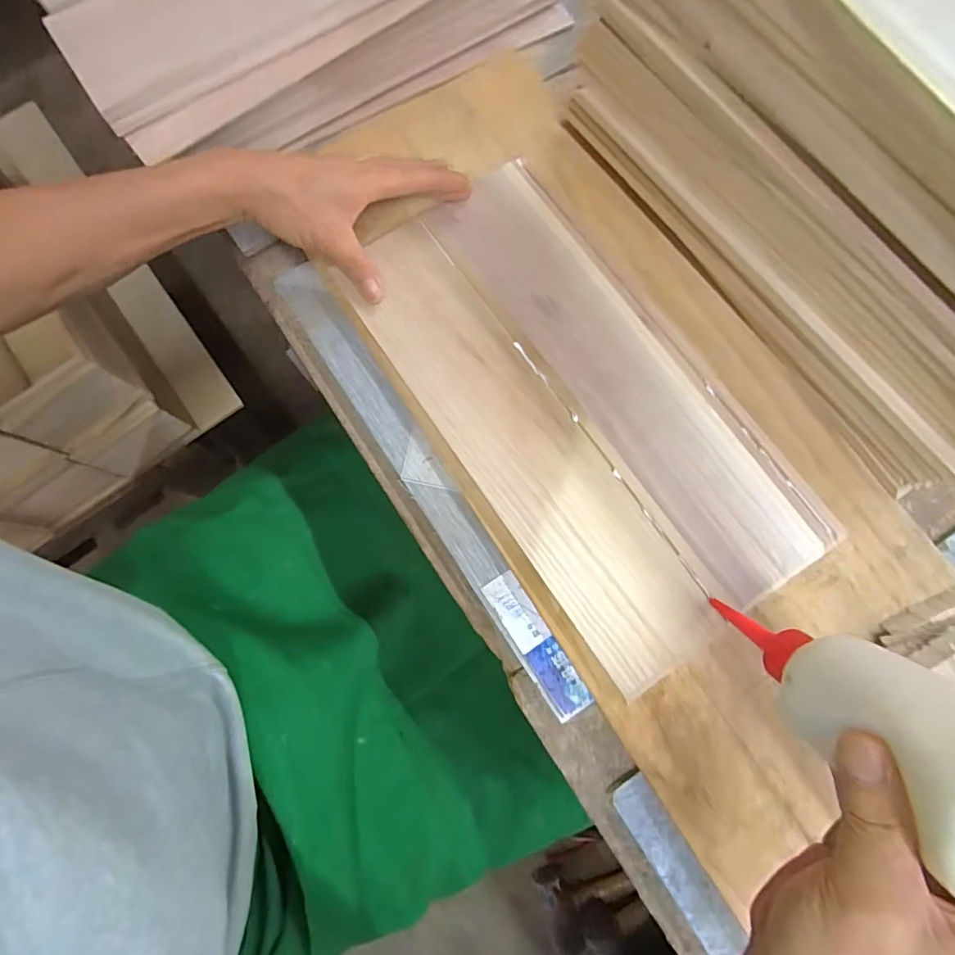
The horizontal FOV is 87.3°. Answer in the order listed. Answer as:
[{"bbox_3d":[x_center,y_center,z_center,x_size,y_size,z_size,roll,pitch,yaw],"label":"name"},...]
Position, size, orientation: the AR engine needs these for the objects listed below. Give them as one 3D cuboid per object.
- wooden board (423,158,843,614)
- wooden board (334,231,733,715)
[{"bbox_3d":[0.103,-0.080,0.370,0.098,0.010,0.369,-34,80,-9],"label":"wooden board"},{"bbox_3d":[0.025,-0.029,0.362,0.087,0.014,0.368,-34,79,-8],"label":"wooden board"}]

